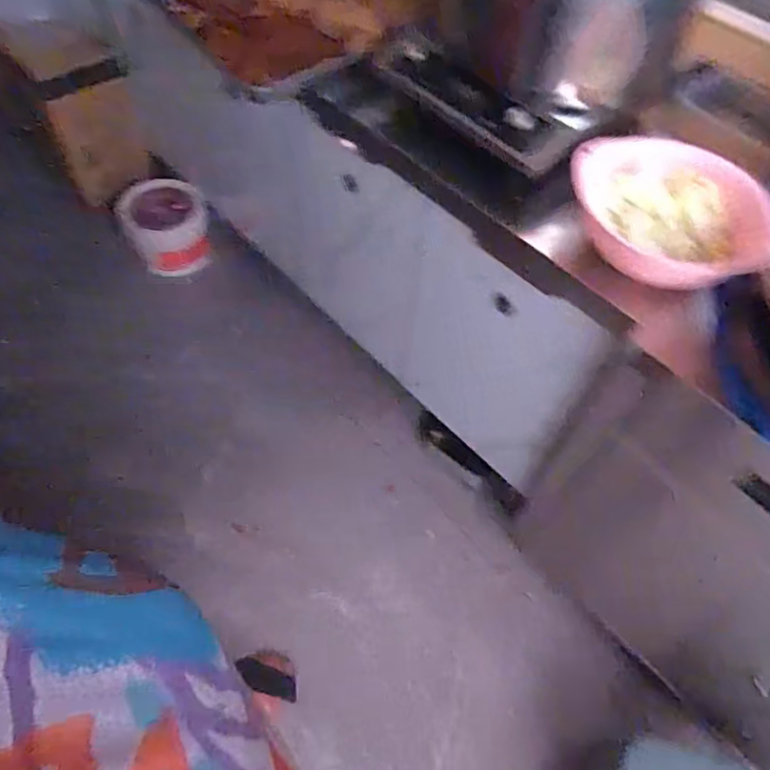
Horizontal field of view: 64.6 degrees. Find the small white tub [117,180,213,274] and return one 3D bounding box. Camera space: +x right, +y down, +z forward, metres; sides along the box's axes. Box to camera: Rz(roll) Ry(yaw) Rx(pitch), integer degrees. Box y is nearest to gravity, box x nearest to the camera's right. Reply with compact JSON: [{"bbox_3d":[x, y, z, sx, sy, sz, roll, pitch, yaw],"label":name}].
[{"bbox_3d":[-0.624,-0.452,1.739,0.225,0.170,0.249,-18,59,-16],"label":"small white tub"}]

